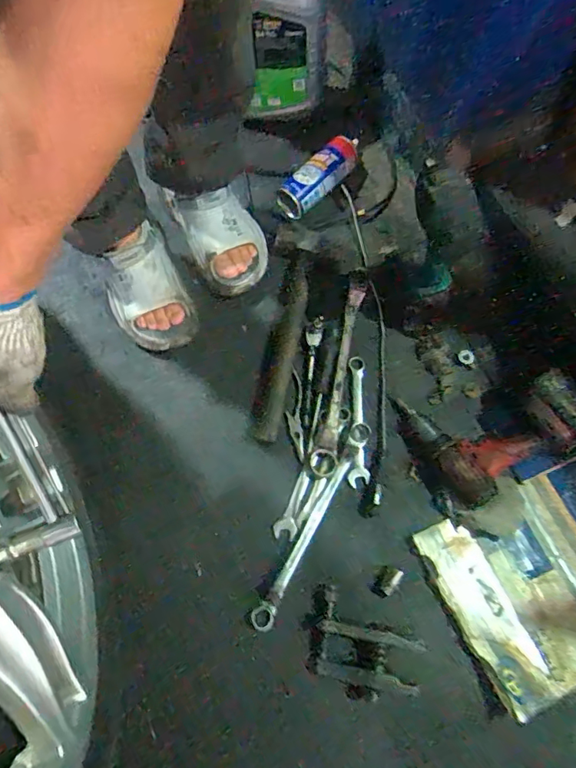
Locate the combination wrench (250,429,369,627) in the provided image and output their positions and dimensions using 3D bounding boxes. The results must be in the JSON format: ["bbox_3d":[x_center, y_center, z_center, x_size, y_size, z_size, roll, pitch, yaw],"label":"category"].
[{"bbox_3d":[0.040,0.207,0.765,0.031,0.021,0.339,28,74,9],"label":"combination wrench"}]

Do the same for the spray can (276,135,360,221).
[{"bbox_3d":[0.062,-0.381,0.925,0.187,0.054,0.069,-41,76,-12],"label":"spray can"}]

